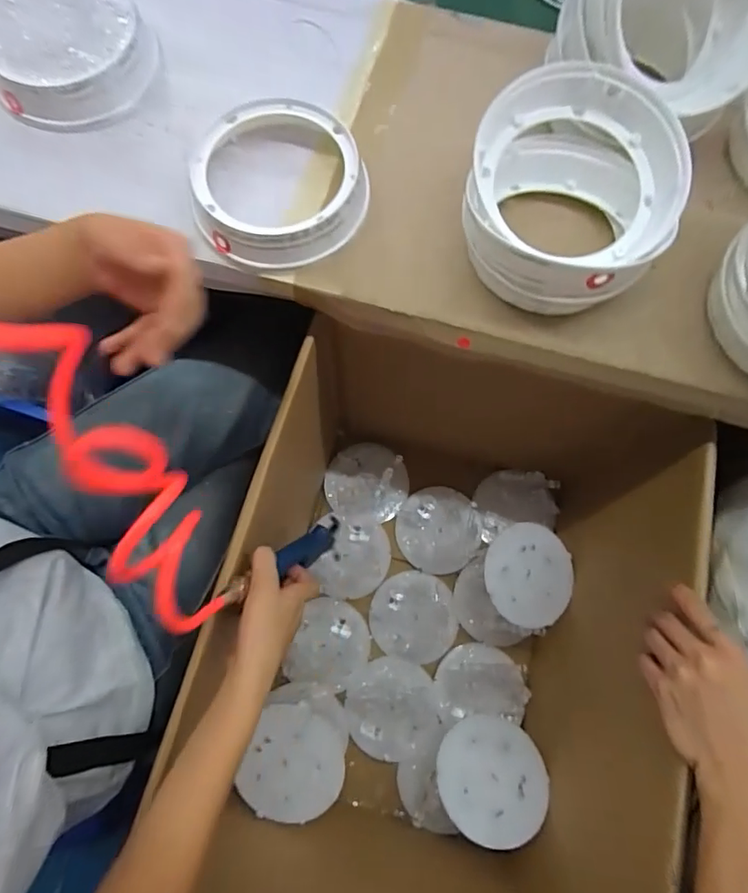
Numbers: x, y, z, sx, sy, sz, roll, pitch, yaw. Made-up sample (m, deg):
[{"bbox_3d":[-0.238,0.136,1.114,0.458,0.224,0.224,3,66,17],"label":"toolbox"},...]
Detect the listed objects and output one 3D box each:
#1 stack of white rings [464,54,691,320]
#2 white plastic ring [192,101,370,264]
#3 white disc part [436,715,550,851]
[{"bbox_3d":[0.149,-0.188,0.408,0.150,0.102,0.159,5,76,1],"label":"stack of white rings"},{"bbox_3d":[-0.079,-0.220,0.444,0.144,0.046,0.141,0,76,0],"label":"white plastic ring"},{"bbox_3d":[0.139,0.385,0.607,0.123,0.017,0.130,3,47,-3],"label":"white disc part"}]

